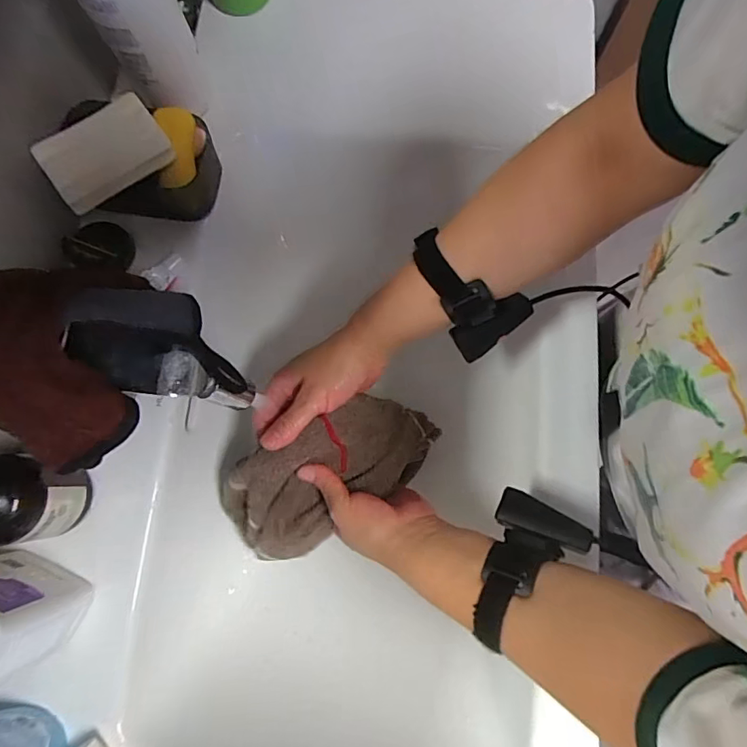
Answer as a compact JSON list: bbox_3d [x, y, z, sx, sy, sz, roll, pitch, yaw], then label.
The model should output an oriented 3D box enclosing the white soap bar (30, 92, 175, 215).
[{"bbox_3d":[-0.238,-0.197,0.435,0.103,0.019,0.073,-38,80,-7],"label":"white soap bar"}]

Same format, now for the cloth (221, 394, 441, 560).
[{"bbox_3d":[-0.041,0.097,0.462,0.214,0.101,0.093,-28,79,-6],"label":"cloth"}]

